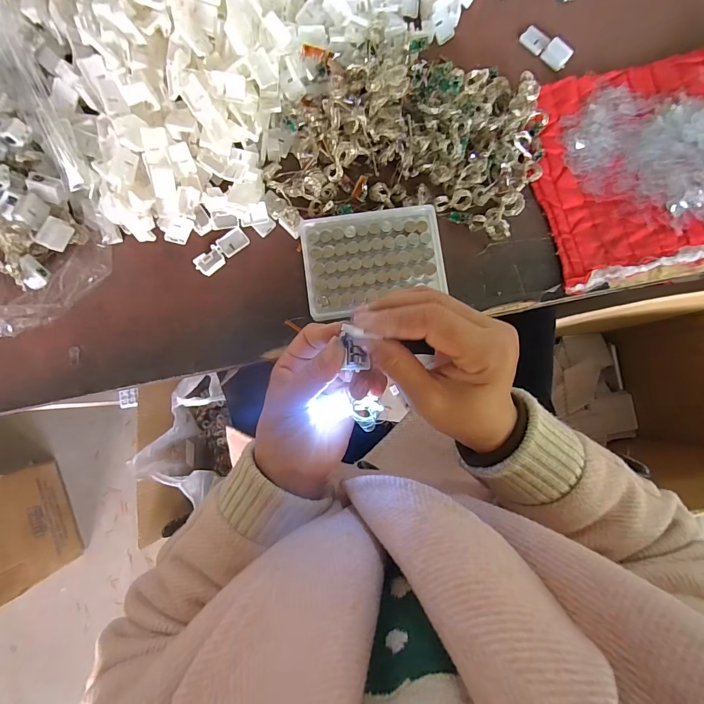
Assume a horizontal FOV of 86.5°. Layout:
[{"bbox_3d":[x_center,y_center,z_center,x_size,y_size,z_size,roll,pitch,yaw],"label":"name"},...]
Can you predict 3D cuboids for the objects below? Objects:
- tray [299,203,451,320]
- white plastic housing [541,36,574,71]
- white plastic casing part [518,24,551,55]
[{"bbox_3d":[0.020,-0.088,0.362,0.129,0.023,0.095,-10,85,-2],"label":"tray"},{"bbox_3d":[0.218,-0.316,0.397,0.027,0.011,0.022,41,86,2],"label":"white plastic housing"},{"bbox_3d":[0.196,-0.334,0.401,0.016,0.010,0.029,-41,87,-4],"label":"white plastic casing part"}]

